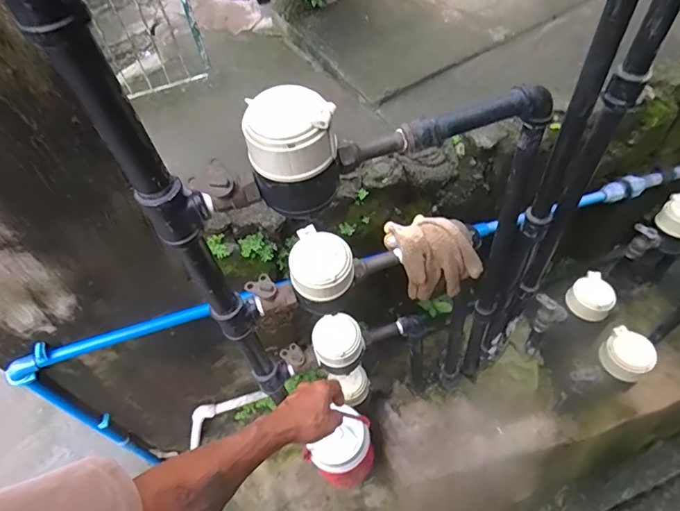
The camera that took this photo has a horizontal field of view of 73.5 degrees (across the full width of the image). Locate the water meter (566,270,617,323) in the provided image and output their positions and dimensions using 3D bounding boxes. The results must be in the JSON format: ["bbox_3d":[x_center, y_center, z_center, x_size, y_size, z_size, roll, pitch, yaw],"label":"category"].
[{"bbox_3d":[0.525,0.085,0.946,0.087,0.051,0.088,-3,55,4],"label":"water meter"}]

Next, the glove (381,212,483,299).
[{"bbox_3d":[0.133,-0.007,0.695,0.106,0.095,0.126,-22,56,-9],"label":"glove"}]

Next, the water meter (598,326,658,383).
[{"bbox_3d":[0.524,0.183,0.830,0.085,0.056,0.070,36,66,26],"label":"water meter"}]

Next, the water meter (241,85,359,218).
[{"bbox_3d":[-0.038,-0.096,0.439,0.088,0.104,0.075,10,57,13],"label":"water meter"}]

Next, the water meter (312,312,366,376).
[{"bbox_3d":[-0.003,0.151,0.792,0.084,0.081,0.079,-3,55,4],"label":"water meter"}]

